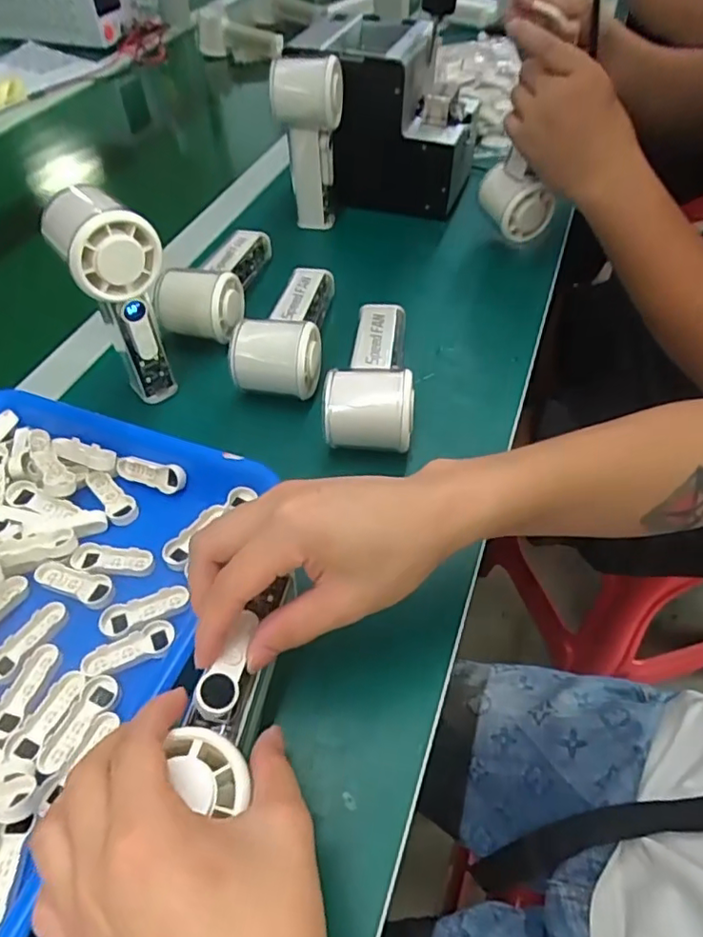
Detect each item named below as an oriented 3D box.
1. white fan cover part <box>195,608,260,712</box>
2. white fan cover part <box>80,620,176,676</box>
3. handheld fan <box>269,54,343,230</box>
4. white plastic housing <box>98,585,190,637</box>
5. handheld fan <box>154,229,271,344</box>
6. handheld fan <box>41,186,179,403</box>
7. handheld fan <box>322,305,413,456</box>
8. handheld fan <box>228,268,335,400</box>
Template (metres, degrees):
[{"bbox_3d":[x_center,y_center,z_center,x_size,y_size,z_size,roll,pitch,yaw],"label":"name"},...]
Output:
[{"bbox_3d":[-0.056,0.089,0.276,0.017,0.006,0.050,12,48,10],"label":"white fan cover part"},{"bbox_3d":[-0.124,0.101,0.329,0.050,0.005,0.017,-20,53,-16],"label":"white fan cover part"},{"bbox_3d":[-0.040,-0.306,0.581,0.068,0.160,0.047,-6,50,-2],"label":"handheld fan"},{"bbox_3d":[-0.121,0.083,0.342,0.049,0.005,0.020,-15,51,-12],"label":"white plastic housing"},{"bbox_3d":[-0.121,-0.170,0.534,0.067,0.053,0.151,6,50,8],"label":"handheld fan"},{"bbox_3d":[-0.163,-0.116,0.422,0.056,0.155,0.065,-29,54,-20],"label":"handheld fan"},{"bbox_3d":[0.017,-0.074,0.456,0.061,0.055,0.148,3,50,5],"label":"handheld fan"},{"bbox_3d":[-0.050,-0.119,0.491,0.065,0.061,0.151,5,50,7],"label":"handheld fan"}]

